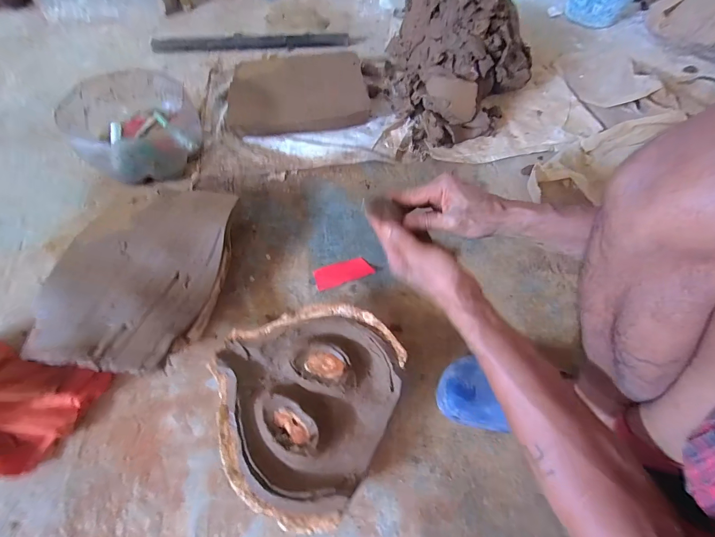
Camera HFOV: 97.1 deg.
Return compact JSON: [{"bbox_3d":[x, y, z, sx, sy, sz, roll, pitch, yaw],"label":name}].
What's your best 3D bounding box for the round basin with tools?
[{"bbox_3d":[-0.462,-0.287,0.677,0.234,0.124,0.248,1,61,-2],"label":"round basin with tools"}]

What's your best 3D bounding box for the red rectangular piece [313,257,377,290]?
[{"bbox_3d":[-0.028,0.006,0.602,0.106,0.010,0.048,-16,63,-11],"label":"red rectangular piece"}]

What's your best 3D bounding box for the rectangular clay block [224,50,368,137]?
[{"bbox_3d":[-0.147,-0.448,0.806,0.352,0.074,0.229,-10,63,-9],"label":"rectangular clay block"}]

